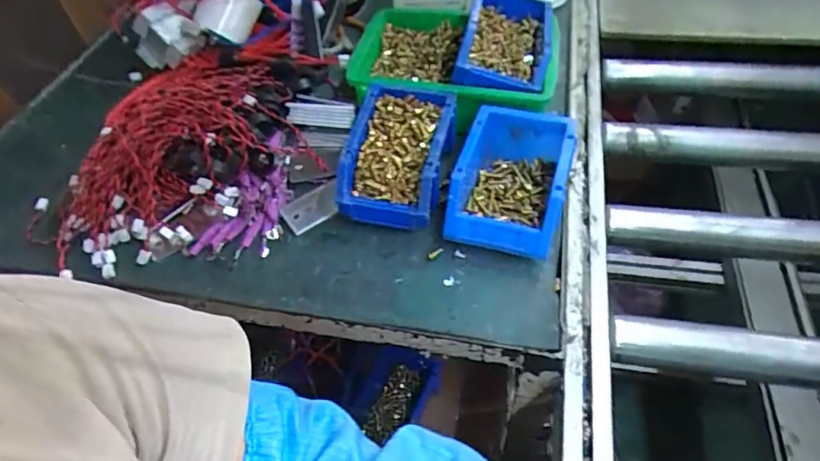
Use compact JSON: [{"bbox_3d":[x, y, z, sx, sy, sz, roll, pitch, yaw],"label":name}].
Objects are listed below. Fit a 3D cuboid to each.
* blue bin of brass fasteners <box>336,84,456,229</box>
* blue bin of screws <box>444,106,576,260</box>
[{"bbox_3d":[-0.011,-0.083,0.597,0.103,0.081,0.168,8,53,11],"label":"blue bin of brass fasteners"},{"bbox_3d":[0.109,-0.049,0.561,0.111,0.078,0.158,13,54,15],"label":"blue bin of screws"}]

